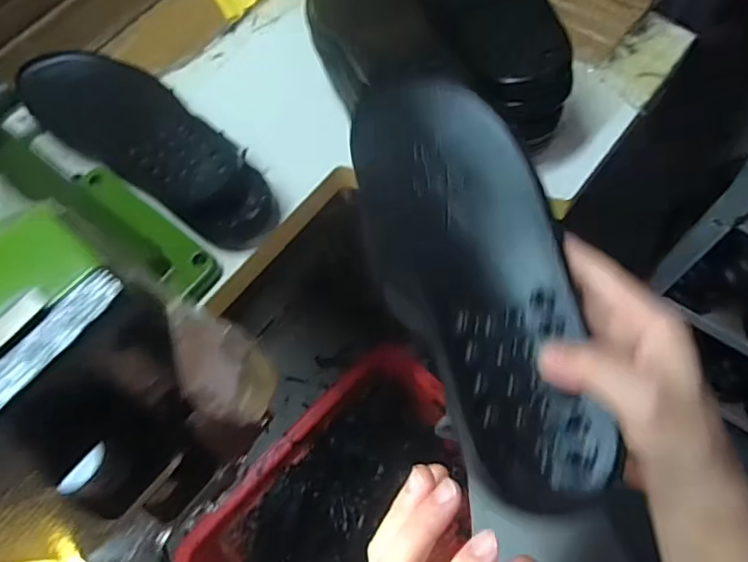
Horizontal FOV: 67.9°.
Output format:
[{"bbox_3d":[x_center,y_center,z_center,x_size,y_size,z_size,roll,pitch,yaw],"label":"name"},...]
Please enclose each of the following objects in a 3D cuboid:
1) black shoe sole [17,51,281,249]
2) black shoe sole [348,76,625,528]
[{"bbox_3d":[-0.224,-0.147,0.546,0.305,0.064,0.097,32,71,16],"label":"black shoe sole"},{"bbox_3d":[0.057,-0.010,0.316,0.099,0.024,0.261,-15,67,-4],"label":"black shoe sole"}]

